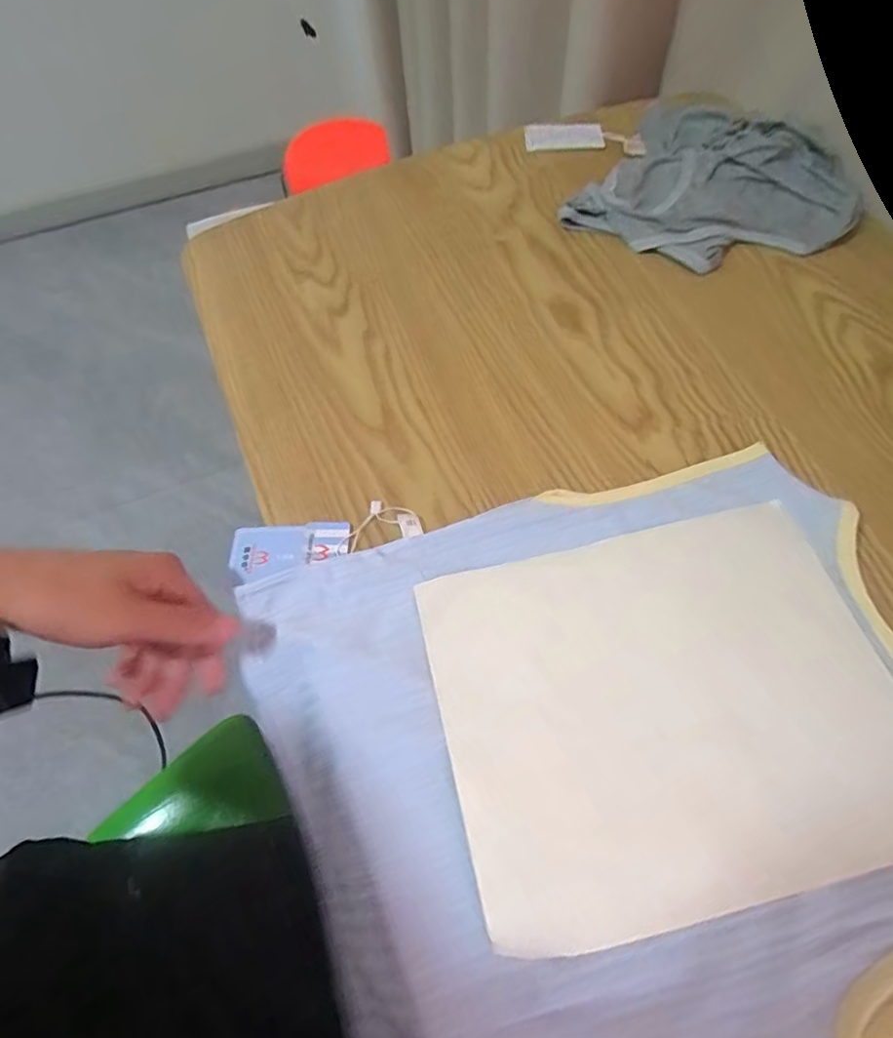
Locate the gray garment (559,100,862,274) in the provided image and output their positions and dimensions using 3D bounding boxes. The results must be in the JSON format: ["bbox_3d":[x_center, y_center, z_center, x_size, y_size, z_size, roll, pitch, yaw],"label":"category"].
[{"bbox_3d":[0.254,-0.304,0.520,0.217,0.030,0.211,31,67,17],"label":"gray garment"}]

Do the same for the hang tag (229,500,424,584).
[{"bbox_3d":[-0.081,0.013,0.374,0.125,0.012,0.040,-10,62,-4],"label":"hang tag"}]

